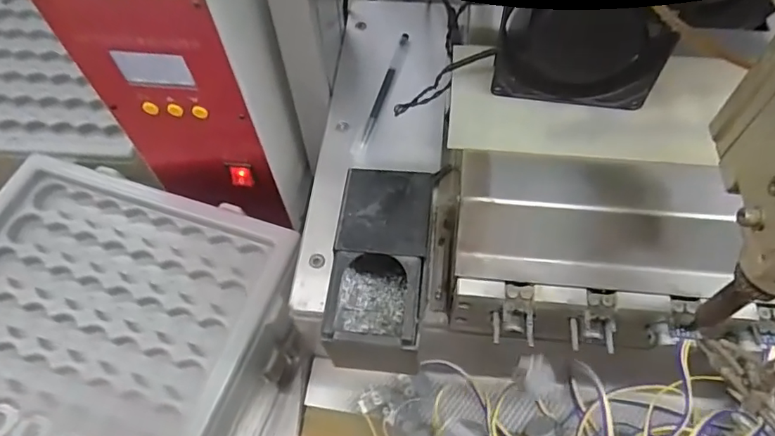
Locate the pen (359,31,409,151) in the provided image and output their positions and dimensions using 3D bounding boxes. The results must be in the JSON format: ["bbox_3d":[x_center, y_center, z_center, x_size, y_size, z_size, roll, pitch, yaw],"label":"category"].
[{"bbox_3d":[-0.002,-0.113,0.449,0.008,0.006,0.131,13,62,10],"label":"pen"}]

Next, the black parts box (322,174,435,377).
[{"bbox_3d":[-0.002,0.033,0.326,0.060,0.060,0.114,6,60,6],"label":"black parts box"}]

